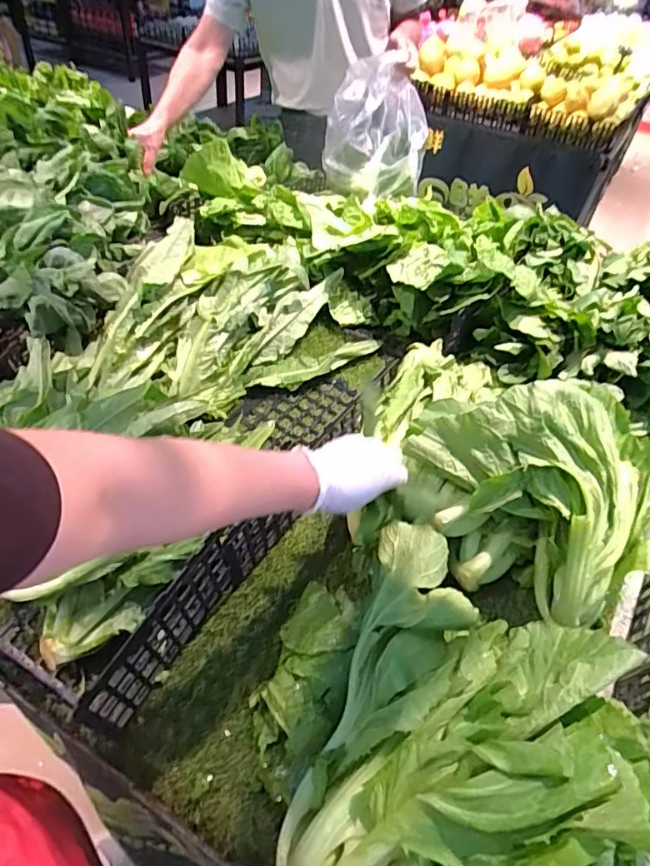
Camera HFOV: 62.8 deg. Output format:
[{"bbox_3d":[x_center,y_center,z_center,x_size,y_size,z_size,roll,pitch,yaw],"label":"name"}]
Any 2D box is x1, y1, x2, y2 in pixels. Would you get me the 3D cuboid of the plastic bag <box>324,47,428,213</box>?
[{"bbox_3d":[0.135,-0.724,1.292,0.191,0.278,0.231,-25,52,-29],"label":"plastic bag"}]

